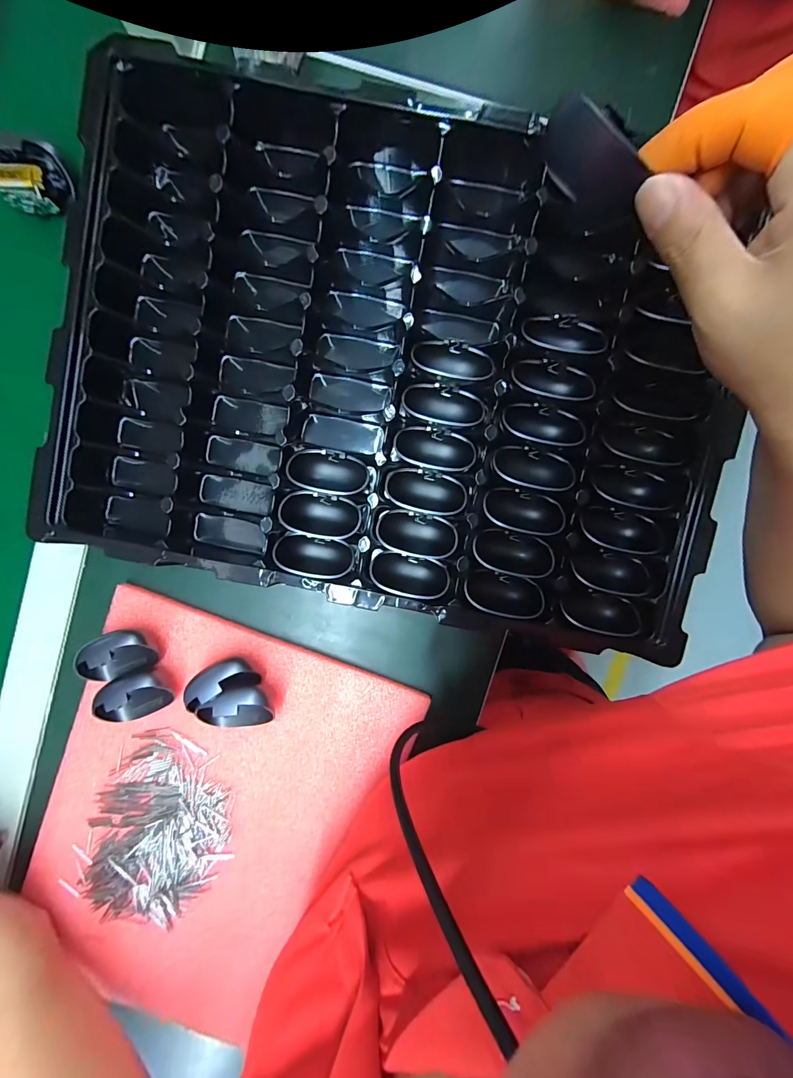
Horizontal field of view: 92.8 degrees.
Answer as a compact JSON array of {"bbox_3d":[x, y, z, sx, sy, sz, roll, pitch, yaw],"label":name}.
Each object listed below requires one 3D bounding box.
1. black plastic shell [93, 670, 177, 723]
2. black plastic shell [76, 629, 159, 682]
[{"bbox_3d":[-0.203,0.122,0.290,0.041,0.025,0.035,-19,93,3],"label":"black plastic shell"},{"bbox_3d":[-0.212,0.088,0.287,0.046,0.032,0.036,-21,93,3],"label":"black plastic shell"}]

